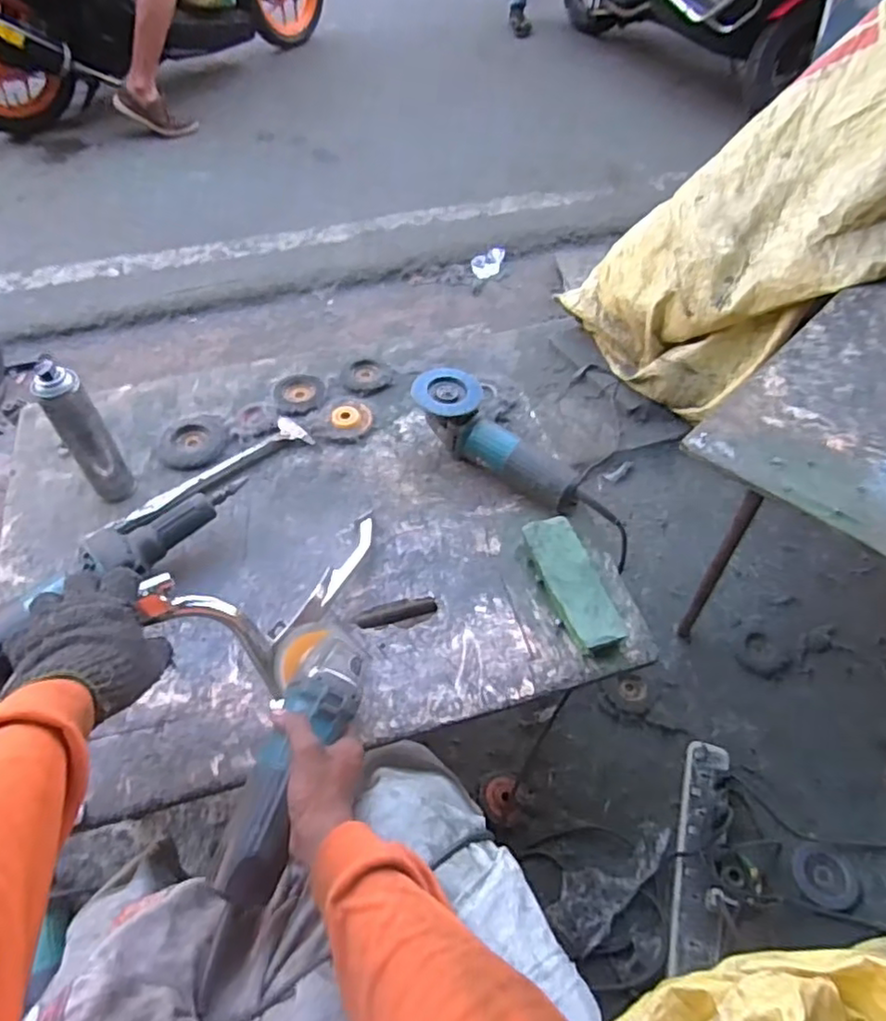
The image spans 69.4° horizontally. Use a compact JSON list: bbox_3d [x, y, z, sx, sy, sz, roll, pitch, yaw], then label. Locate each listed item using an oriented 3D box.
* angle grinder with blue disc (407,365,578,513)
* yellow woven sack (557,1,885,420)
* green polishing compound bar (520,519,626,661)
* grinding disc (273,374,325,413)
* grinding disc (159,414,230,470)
[{"bbox_3d":[0.079,-0.103,0.894,0.273,0.080,0.095,32,59,21],"label":"angle grinder with blue disc"},{"bbox_3d":[0.720,-0.582,1.266,0.273,0.953,0.437,20,42,-37],"label":"yellow woven sack"},{"bbox_3d":[0.157,0.088,0.779,0.063,0.031,0.177,-14,55,-11],"label":"green polishing compound bar"},{"bbox_3d":[-0.224,-0.184,1.000,0.076,0.007,0.088,-5,54,-4],"label":"grinding disc"},{"bbox_3d":[-0.362,-0.104,0.936,0.095,0.014,0.098,-4,54,-4],"label":"grinding disc"}]

